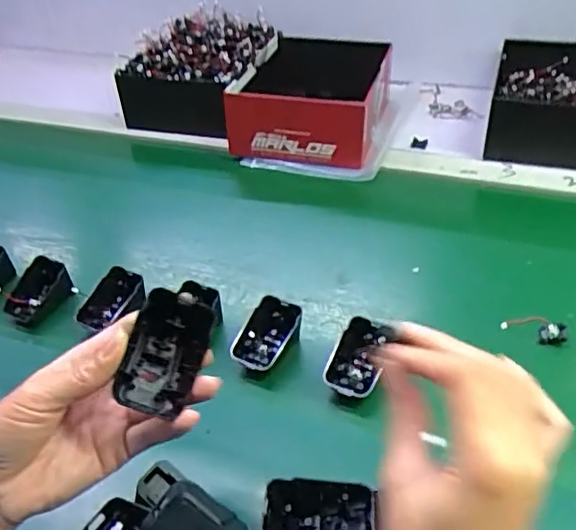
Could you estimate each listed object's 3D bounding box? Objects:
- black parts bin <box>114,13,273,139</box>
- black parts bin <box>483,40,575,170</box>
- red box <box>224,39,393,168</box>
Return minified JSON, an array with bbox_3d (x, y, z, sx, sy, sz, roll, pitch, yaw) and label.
[{"bbox_3d":[-0.128,-0.303,0.943,0.209,0.118,0.262,15,52,17],"label":"black parts bin"},{"bbox_3d":[0.365,-0.222,0.810,0.186,0.079,0.225,10,41,17],"label":"black parts bin"},{"bbox_3d":[0.032,-0.228,0.850,0.190,0.108,0.203,7,40,14],"label":"red box"}]

